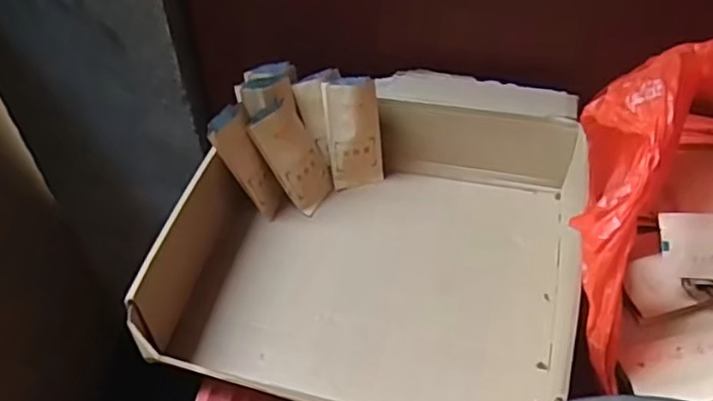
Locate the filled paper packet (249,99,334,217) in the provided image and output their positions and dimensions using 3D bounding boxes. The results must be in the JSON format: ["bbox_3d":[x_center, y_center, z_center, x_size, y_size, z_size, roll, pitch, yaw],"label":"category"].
[{"bbox_3d":[-0.062,-0.041,0.631,0.026,0.108,0.054,0,40,42],"label":"filled paper packet"}]

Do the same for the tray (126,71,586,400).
[{"bbox_3d":[0.016,0.021,0.581,0.346,0.089,0.326,8,48,10],"label":"tray"}]

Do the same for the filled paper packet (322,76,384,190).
[{"bbox_3d":[-0.003,-0.067,0.645,0.051,0.109,0.022,-9,26,-6],"label":"filled paper packet"}]

